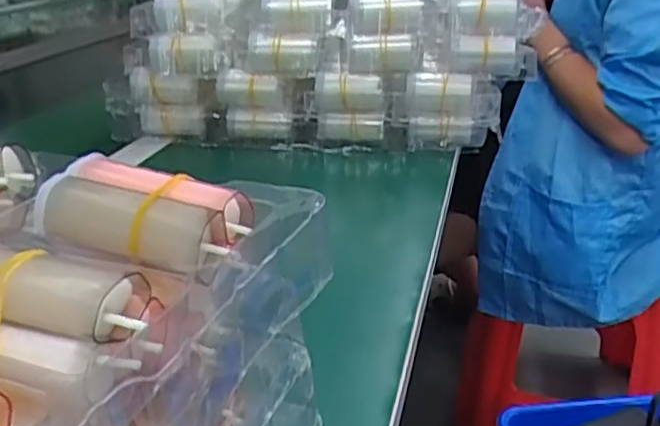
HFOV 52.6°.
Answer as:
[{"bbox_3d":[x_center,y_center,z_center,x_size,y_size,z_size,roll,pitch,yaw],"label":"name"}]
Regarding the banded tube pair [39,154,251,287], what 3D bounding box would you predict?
[{"bbox_3d":[-0.062,-0.002,0.216,0.070,0.024,0.027,13,27,26],"label":"banded tube pair"}]

